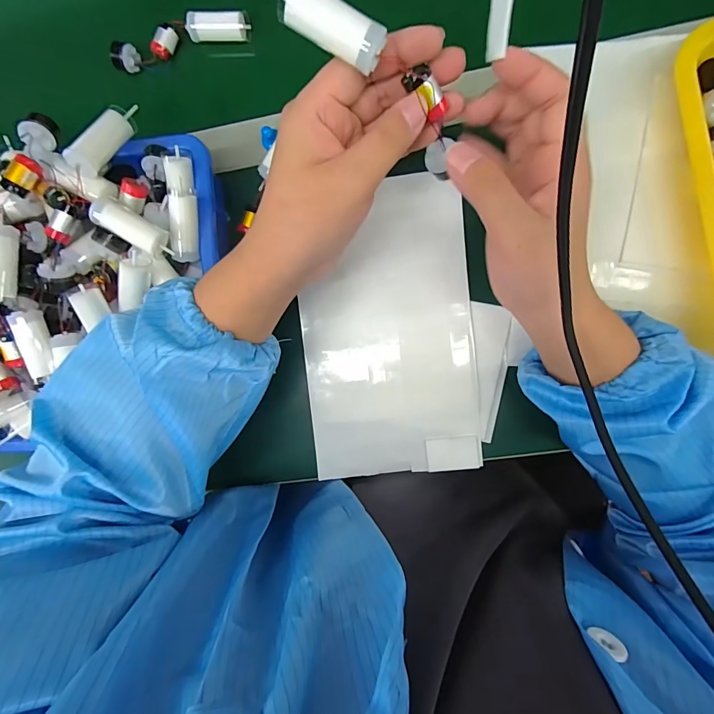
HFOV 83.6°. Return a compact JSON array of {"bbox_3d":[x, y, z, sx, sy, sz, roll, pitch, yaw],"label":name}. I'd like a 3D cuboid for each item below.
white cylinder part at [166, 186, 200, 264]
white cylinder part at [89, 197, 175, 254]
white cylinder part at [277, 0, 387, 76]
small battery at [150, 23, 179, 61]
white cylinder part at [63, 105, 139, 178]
[{"bbox_3d":[-0.130,-0.099,0.302,0.018,0.015,0.053,7,111,5],"label":"white cylinder part"},{"bbox_3d":[-0.159,-0.092,0.287,0.056,0.019,0.019,30,97,-19],"label":"white cylinder part"},{"bbox_3d":[-0.014,-0.162,0.192,0.054,0.013,0.018,25,97,-9],"label":"white cylinder part"},{"bbox_3d":[-0.173,-0.283,0.360,0.010,0.017,0.027,31,97,3],"label":"small battery"},{"bbox_3d":[-0.176,-0.155,0.281,0.016,0.017,0.064,30,74,3],"label":"white cylinder part"}]

